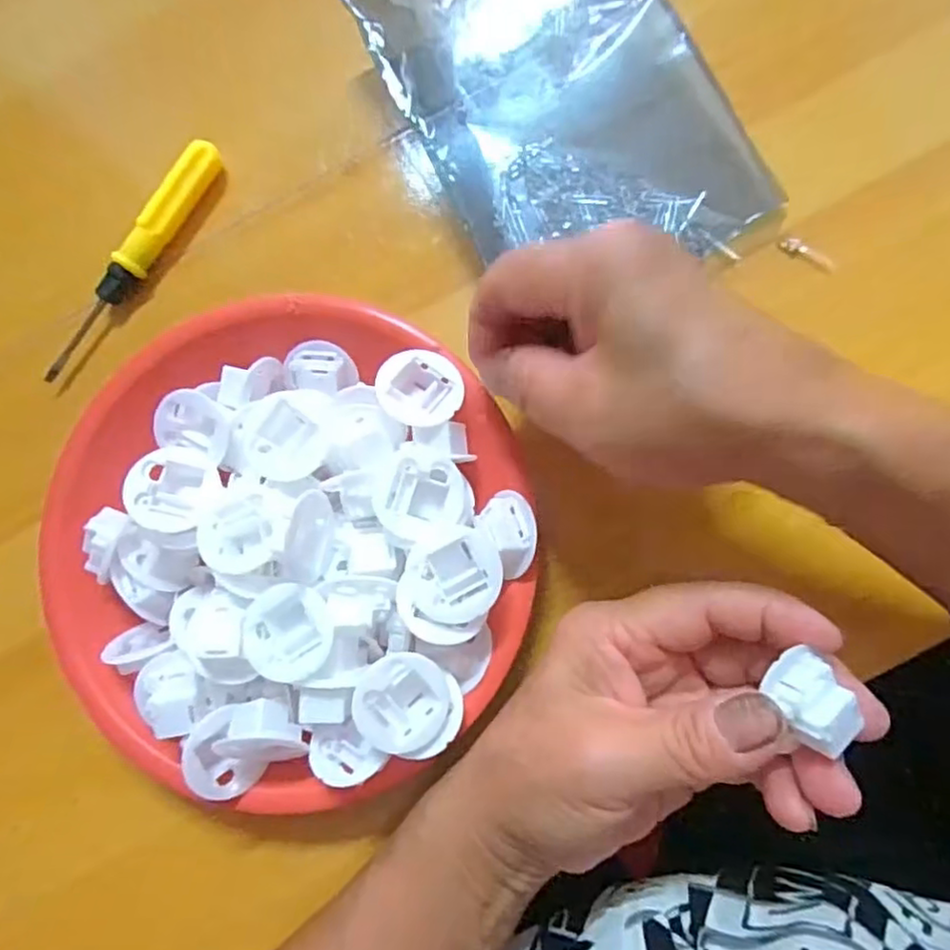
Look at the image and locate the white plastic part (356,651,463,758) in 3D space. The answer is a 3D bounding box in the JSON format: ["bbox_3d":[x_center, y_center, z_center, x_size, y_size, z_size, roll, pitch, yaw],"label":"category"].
[{"bbox_3d":[-0.023,0.080,0.230,0.039,0.009,0.032,32,78,-15],"label":"white plastic part"}]

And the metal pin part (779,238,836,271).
[{"bbox_3d":[0.140,-0.092,0.277,0.024,0.005,0.007,29,88,8],"label":"metal pin part"}]

